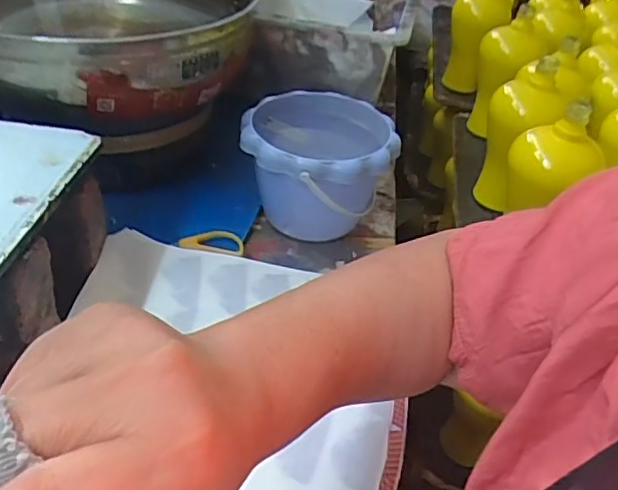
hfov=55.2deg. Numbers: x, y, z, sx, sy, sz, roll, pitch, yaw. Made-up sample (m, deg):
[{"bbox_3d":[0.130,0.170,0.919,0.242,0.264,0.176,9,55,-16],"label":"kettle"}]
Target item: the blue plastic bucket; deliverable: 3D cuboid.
[{"bbox_3d":[0.009,-0.077,0.645,0.156,0.122,0.155,6,39,-5],"label":"blue plastic bucket"}]

